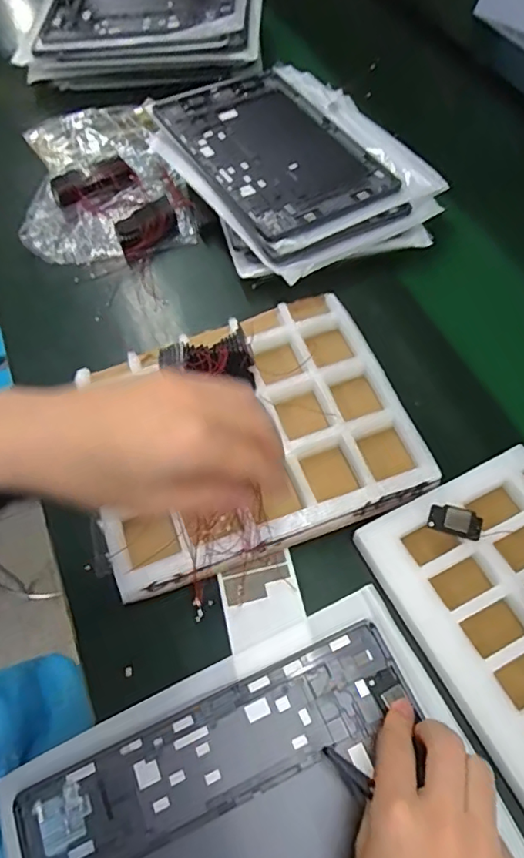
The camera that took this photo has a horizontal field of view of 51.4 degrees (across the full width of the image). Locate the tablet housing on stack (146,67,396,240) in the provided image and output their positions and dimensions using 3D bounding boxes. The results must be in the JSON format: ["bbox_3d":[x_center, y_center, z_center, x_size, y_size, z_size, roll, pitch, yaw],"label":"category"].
[{"bbox_3d":[0.010,-0.312,0.601,0.162,0.013,0.258,-28,63,-15],"label":"tablet housing on stack"}]

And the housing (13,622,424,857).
[{"bbox_3d":[-0.007,0.246,0.327,0.250,0.011,0.161,-22,61,-12],"label":"housing"}]

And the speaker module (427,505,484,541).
[{"bbox_3d":[0.142,0.068,0.401,0.038,0.008,0.020,17,61,10],"label":"speaker module"}]

